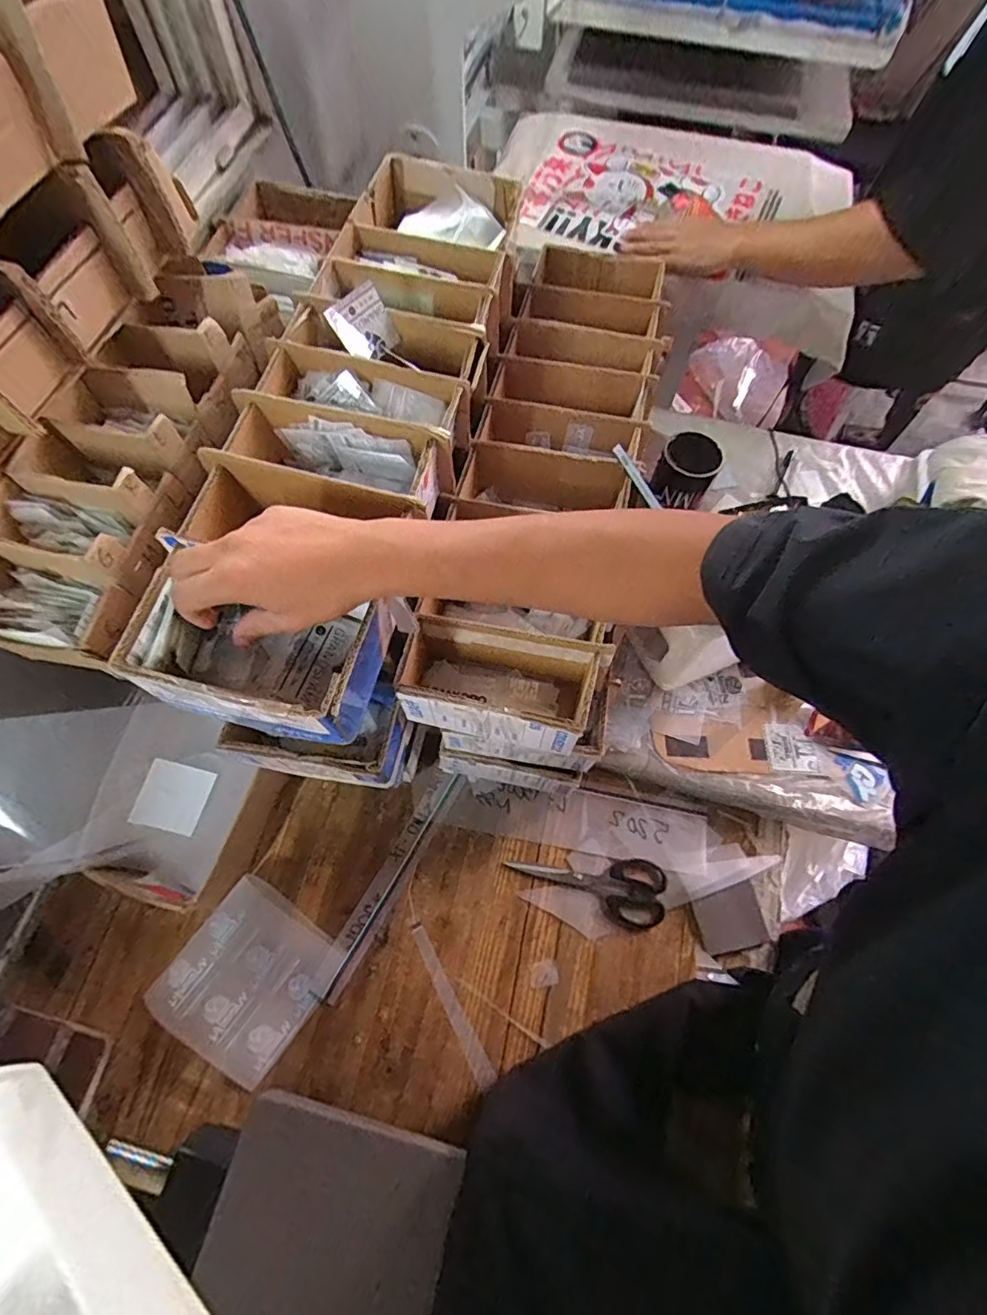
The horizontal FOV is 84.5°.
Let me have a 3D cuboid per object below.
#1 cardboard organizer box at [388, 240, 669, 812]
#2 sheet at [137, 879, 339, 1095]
[{"bbox_3d":[0.068,-0.210,0.577,0.173,0.093,0.606,11,66,4],"label":"cardboard organizer box"},{"bbox_3d":[-0.254,0.334,0.567,0.145,0.007,0.149,40,69,-2],"label":"sheet"}]

